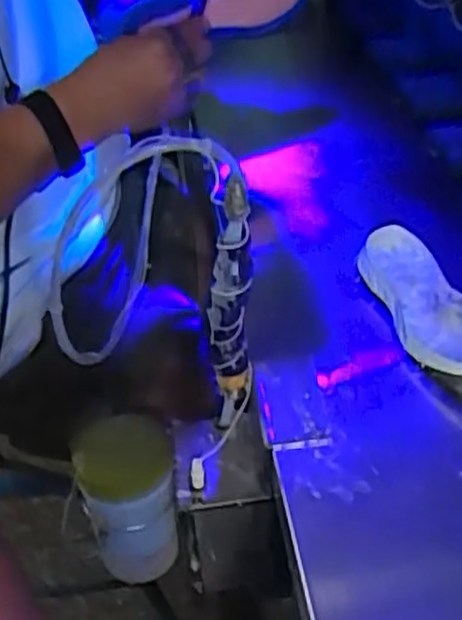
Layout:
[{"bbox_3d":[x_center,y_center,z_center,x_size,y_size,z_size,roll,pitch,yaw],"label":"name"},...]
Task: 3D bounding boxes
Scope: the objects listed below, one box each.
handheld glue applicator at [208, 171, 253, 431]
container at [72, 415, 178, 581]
[{"bbox_3d":[-0.001,0.007,0.527,0.029,0.238,0.032,-4,41,-2],"label":"handheld glue applicator"},{"bbox_3d":[-0.081,0.155,0.624,0.072,0.121,0.076,-14,40,-7],"label":"container"}]

